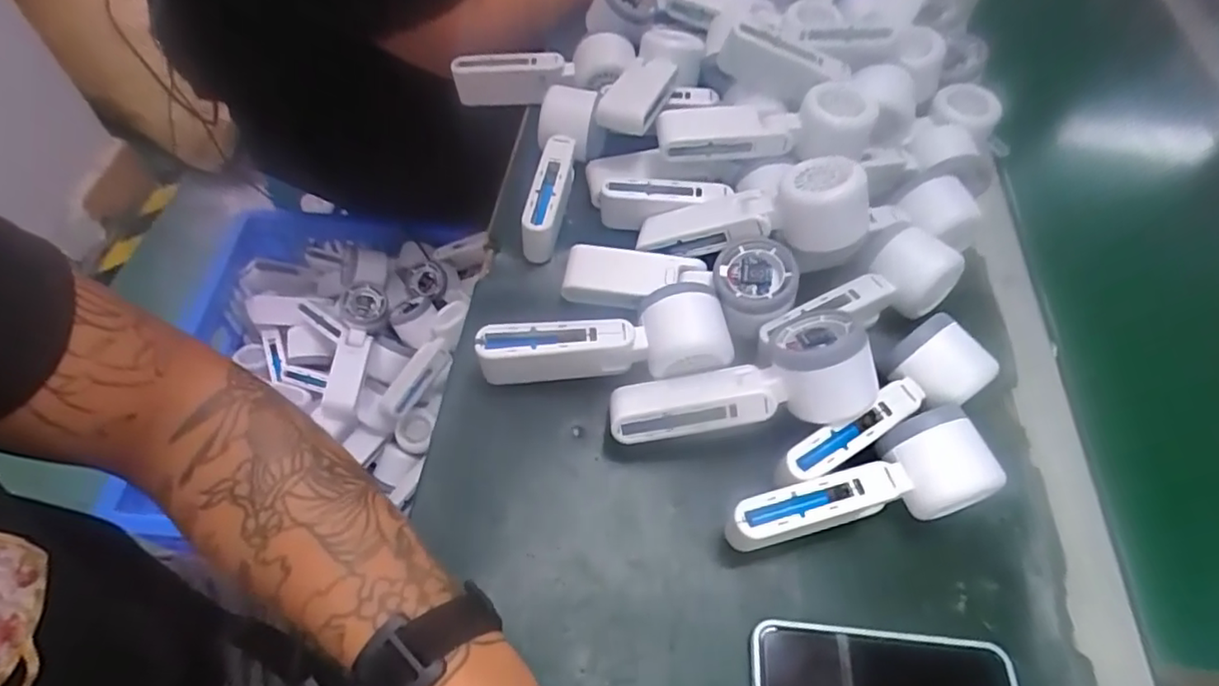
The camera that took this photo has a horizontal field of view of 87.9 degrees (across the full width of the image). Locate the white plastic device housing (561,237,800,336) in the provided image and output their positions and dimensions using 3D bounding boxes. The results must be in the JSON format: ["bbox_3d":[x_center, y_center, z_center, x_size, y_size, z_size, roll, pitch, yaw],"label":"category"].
[{"bbox_3d":[0.049,-0.044,0.454,0.165,0.042,0.060,5,56,15],"label":"white plastic device housing"}]

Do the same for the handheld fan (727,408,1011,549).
[{"bbox_3d":[0.151,0.092,0.381,0.156,0.056,0.052,-15,59,-13],"label":"handheld fan"}]

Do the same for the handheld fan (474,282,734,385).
[{"bbox_3d":[-0.005,0.002,0.426,0.165,0.052,0.054,-5,58,-7],"label":"handheld fan"}]

